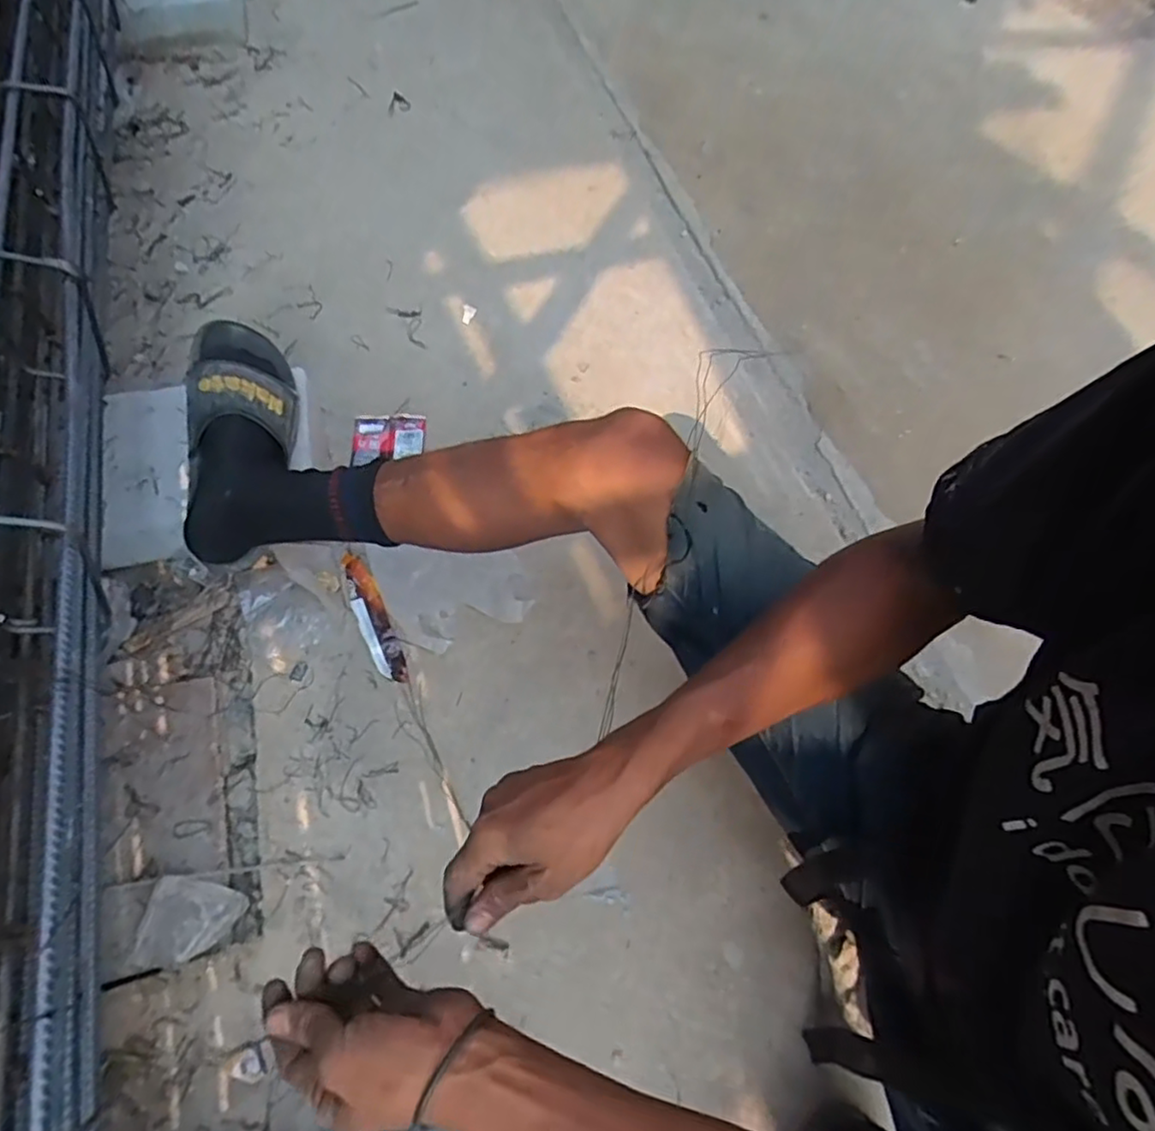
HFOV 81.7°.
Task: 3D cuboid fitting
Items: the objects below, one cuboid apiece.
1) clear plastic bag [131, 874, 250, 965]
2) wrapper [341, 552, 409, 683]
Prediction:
[{"bbox_3d":[-0.356,0.326,0.608,0.082,0.025,0.070,10,64,4],"label":"clear plastic bag"},{"bbox_3d":[-0.231,0.058,0.750,0.031,0.023,0.157,-23,66,-12],"label":"wrapper"}]

